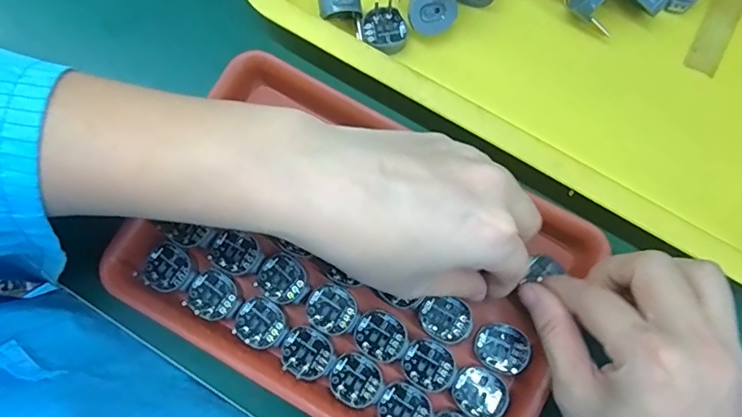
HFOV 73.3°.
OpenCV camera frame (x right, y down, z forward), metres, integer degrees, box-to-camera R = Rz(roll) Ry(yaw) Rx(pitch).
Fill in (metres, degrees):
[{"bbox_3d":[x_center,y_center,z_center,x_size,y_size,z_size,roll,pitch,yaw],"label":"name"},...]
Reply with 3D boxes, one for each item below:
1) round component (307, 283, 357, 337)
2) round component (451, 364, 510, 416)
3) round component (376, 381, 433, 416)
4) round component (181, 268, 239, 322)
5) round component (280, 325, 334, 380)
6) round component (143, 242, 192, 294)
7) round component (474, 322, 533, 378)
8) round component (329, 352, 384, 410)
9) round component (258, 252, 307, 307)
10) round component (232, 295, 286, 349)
[{"bbox_3d":[-0.021,0.055,0.268,0.025,0.004,0.027,-42,80,-8],"label":"round component"},{"bbox_3d":[0.057,0.097,0.259,0.025,0.004,0.028,-44,81,-8],"label":"round component"},{"bbox_3d":[0.018,0.105,0.260,0.026,0.004,0.028,0,78,1],"label":"round component"},{"bbox_3d":[-0.086,0.048,0.272,0.026,0.006,0.026,0,78,1],"label":"round component"},{"bbox_3d":[-0.034,0.077,0.264,0.028,0.004,0.026,0,78,1],"label":"round component"},{"bbox_3d":[-0.112,0.033,0.274,0.024,0.006,0.024,-1,77,4],"label":"round component"},{"bbox_3d":[0.070,0.074,0.264,0.030,0.004,0.025,27,79,6],"label":"round component"},{"bbox_3d":[-0.008,0.091,0.262,0.025,0.004,0.028,-43,80,-8],"label":"round component"},{"bbox_3d":[-0.048,0.039,0.273,0.024,0.004,0.028,-43,80,-8],"label":"round component"},{"bbox_3d":[-0.060,0.062,0.269,0.026,0.004,0.025,0,78,1],"label":"round component"}]

